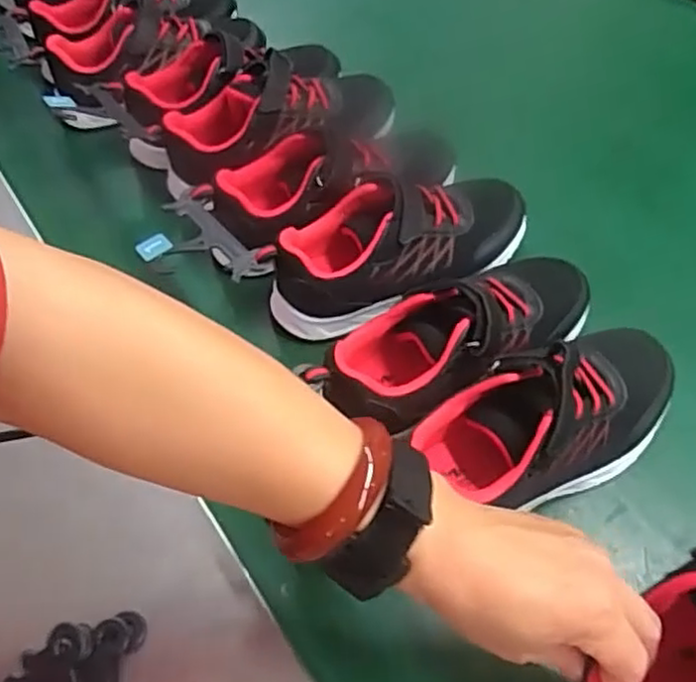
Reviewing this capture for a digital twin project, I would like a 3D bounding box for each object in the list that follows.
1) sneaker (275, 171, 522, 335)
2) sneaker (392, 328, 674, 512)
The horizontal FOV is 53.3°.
[{"bbox_3d":[0.039,-0.080,0.545,0.219,0.074,0.083,-21,55,-14],"label":"sneaker"},{"bbox_3d":[0.136,0.041,0.434,0.177,0.086,0.077,-26,58,-17],"label":"sneaker"}]

